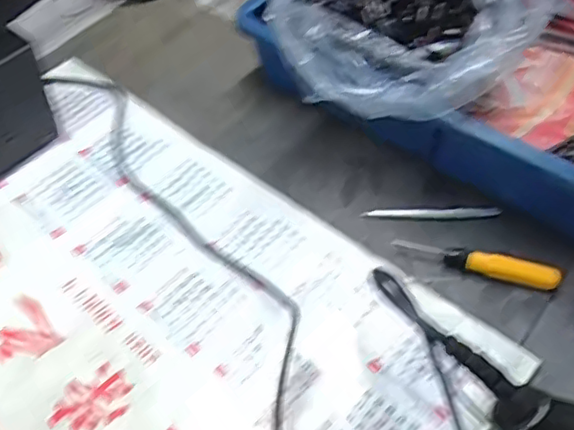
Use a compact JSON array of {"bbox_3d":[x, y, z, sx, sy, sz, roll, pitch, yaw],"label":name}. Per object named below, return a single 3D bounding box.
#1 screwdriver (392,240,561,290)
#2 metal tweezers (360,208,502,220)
[{"bbox_3d":[0.141,0.034,0.455,0.118,0.019,0.013,15,56,13],"label":"screwdriver"},{"bbox_3d":[0.118,-0.002,0.494,0.107,0.012,0.010,3,54,5],"label":"metal tweezers"}]

